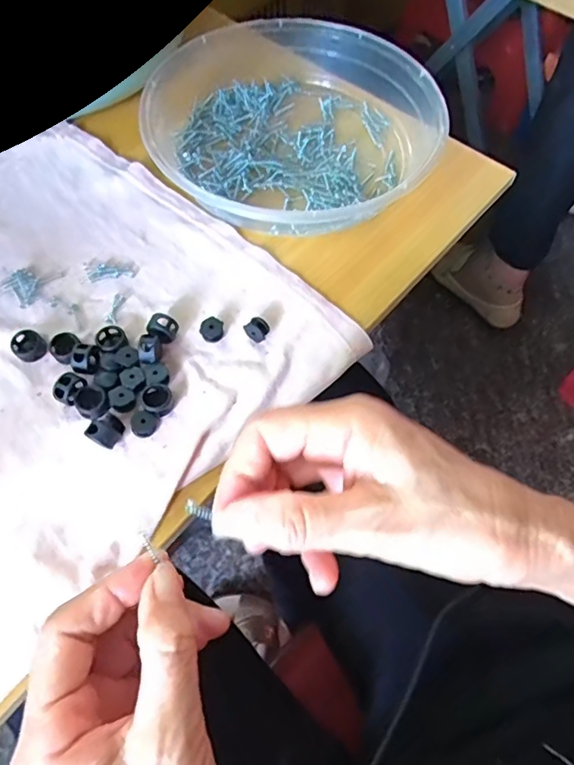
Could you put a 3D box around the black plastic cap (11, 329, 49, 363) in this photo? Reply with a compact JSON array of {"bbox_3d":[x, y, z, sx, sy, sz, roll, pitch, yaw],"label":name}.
[{"bbox_3d":[-0.149,-0.021,0.310,0.019,0.008,0.017,29,64,14],"label":"black plastic cap"}]

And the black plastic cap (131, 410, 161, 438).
[{"bbox_3d":[-0.076,0.022,0.289,0.014,0.006,0.014,1,61,-1],"label":"black plastic cap"}]

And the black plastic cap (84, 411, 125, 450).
[{"bbox_3d":[-0.094,0.025,0.283,0.014,0.013,0.018,28,64,13],"label":"black plastic cap"}]

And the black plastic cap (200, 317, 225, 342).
[{"bbox_3d":[-0.044,-0.031,0.319,0.012,0.010,0.012,1,61,-1],"label":"black plastic cap"}]

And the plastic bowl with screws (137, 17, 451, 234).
[{"bbox_3d":[0.002,-0.189,0.391,0.195,0.037,0.217,-30,66,-17],"label":"plastic bowl with screws"}]

